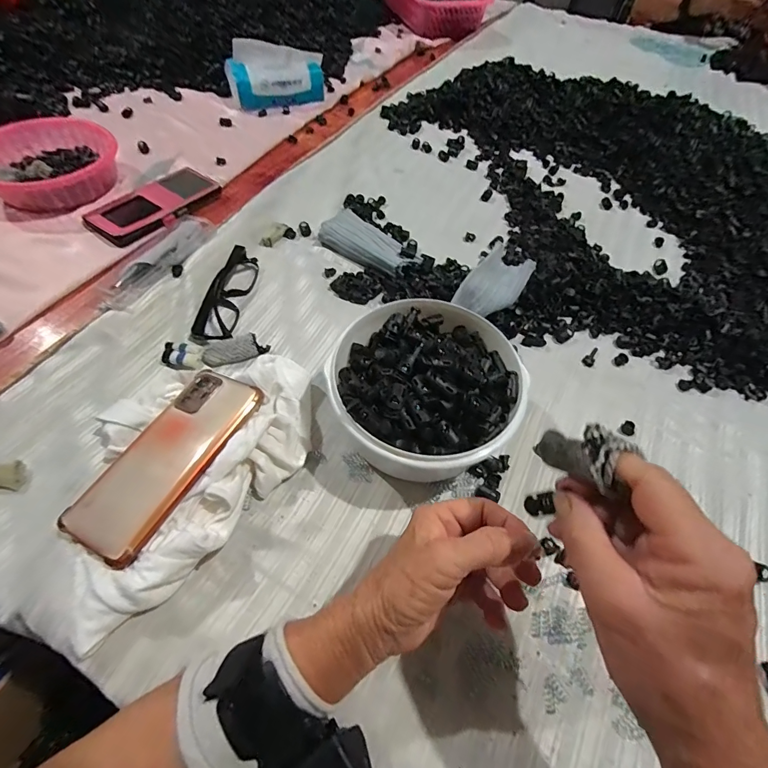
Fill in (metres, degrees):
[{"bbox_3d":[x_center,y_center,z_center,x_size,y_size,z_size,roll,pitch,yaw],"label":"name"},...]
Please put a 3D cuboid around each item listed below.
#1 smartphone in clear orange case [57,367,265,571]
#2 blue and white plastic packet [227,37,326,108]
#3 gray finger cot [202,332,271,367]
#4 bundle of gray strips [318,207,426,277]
[{"bbox_3d":[-0.172,0.056,0.319,0.076,0.008,0.159,17,57,19],"label":"smartphone in clear orange case"},{"bbox_3d":[-0.198,-0.557,0.724,0.169,0.054,0.114,-7,98,-13],"label":"blue and white plastic packet"},{"bbox_3d":[-0.151,-0.035,0.406,0.062,0.015,0.024,-17,58,-13],"label":"gray finger cot"},{"bbox_3d":[-0.019,-0.172,0.494,0.123,0.030,0.047,30,60,17],"label":"bundle of gray strips"}]

